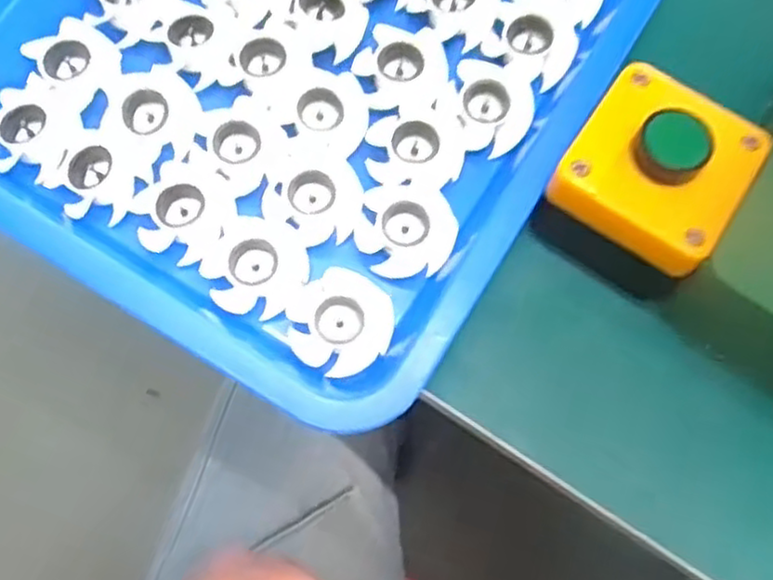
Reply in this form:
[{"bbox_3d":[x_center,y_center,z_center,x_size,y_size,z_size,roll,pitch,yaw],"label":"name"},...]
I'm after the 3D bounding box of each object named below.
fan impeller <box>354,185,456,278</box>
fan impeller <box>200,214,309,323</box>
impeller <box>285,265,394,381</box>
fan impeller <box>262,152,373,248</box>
[{"bbox_3d":[0.009,-0.027,0.324,0.044,0.012,0.039,2,76,-1],"label":"fan impeller"},{"bbox_3d":[-0.058,-0.010,0.317,0.040,0.010,0.043,0,76,-2],"label":"fan impeller"},{"bbox_3d":[-0.020,0.014,0.313,0.044,0.011,0.041,-35,80,-9],"label":"impeller"},{"bbox_3d":[-0.034,-0.043,0.330,0.044,0.009,0.043,-9,77,-4],"label":"fan impeller"}]

